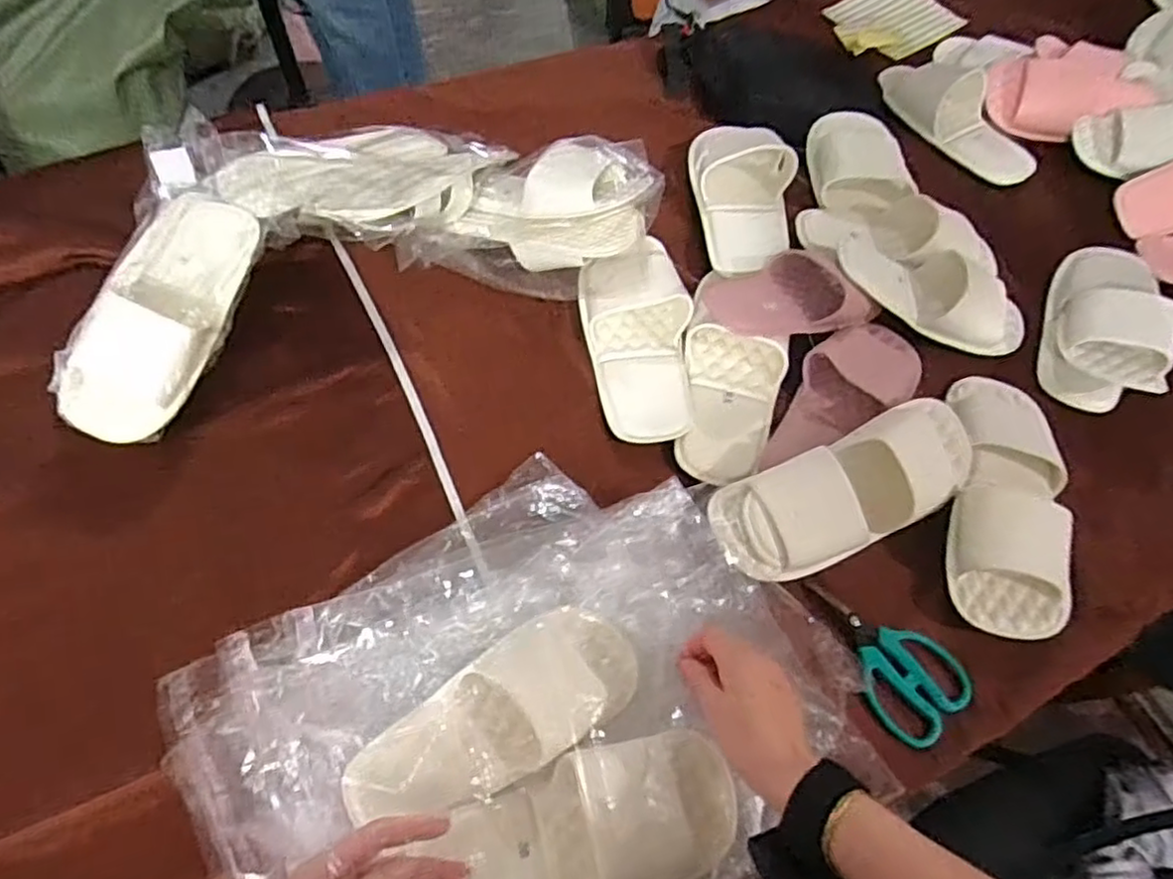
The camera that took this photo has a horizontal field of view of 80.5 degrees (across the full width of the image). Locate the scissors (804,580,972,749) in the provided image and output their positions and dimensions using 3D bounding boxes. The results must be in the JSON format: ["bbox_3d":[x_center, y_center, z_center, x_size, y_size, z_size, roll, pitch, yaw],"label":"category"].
[{"bbox_3d":[0.247,0.180,0.583,0.085,0.018,0.142,-38,68,-22],"label":"scissors"}]

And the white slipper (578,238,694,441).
[{"bbox_3d":[0.059,-0.114,0.728,0.115,0.050,0.247,-8,61,-8],"label":"white slipper"}]

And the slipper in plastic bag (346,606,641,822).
[{"bbox_3d":[-0.066,0.196,0.494,0.225,0.082,0.088,-23,64,-15],"label":"slipper in plastic bag"}]

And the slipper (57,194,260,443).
[{"bbox_3d":[-0.401,-0.122,0.652,0.114,0.057,0.248,13,60,5],"label":"slipper"}]

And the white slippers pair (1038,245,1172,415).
[{"bbox_3d":[0.566,-0.137,0.752,0.099,0.073,0.225,25,62,11],"label":"white slippers pair"}]

